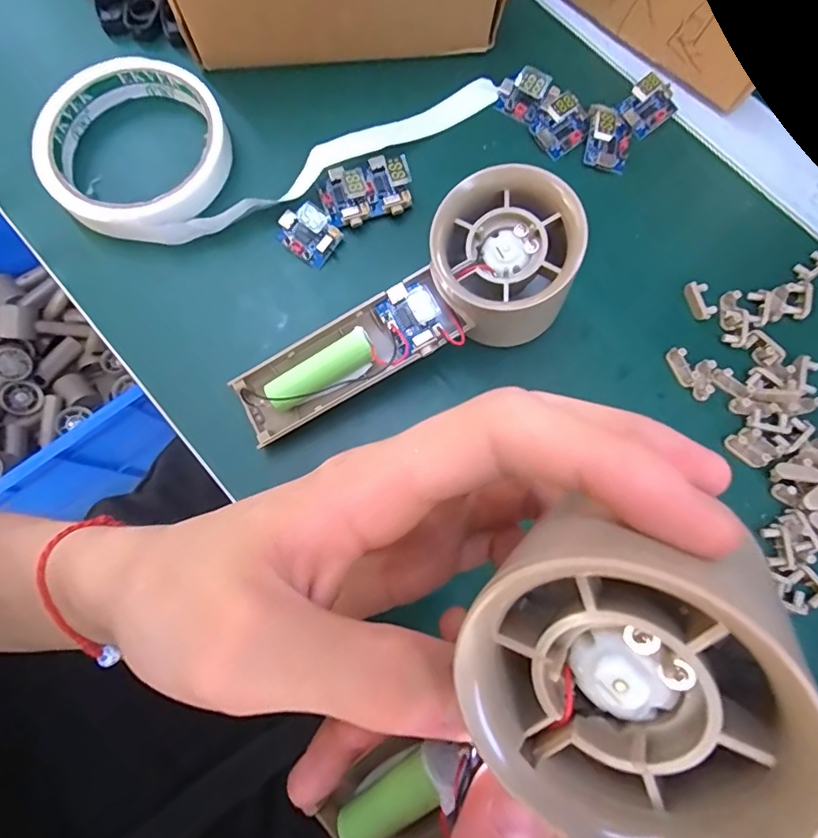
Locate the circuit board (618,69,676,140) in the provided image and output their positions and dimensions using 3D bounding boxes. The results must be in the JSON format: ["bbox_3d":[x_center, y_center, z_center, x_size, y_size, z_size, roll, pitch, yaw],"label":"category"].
[{"bbox_3d":[0.127,-0.166,0.261,0.030,0.013,0.021,-39,81,-9],"label":"circuit board"}]

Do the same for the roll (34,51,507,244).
[{"bbox_3d":[-0.071,-0.160,0.260,0.227,0.017,0.101,-22,79,-6],"label":"roll"}]

